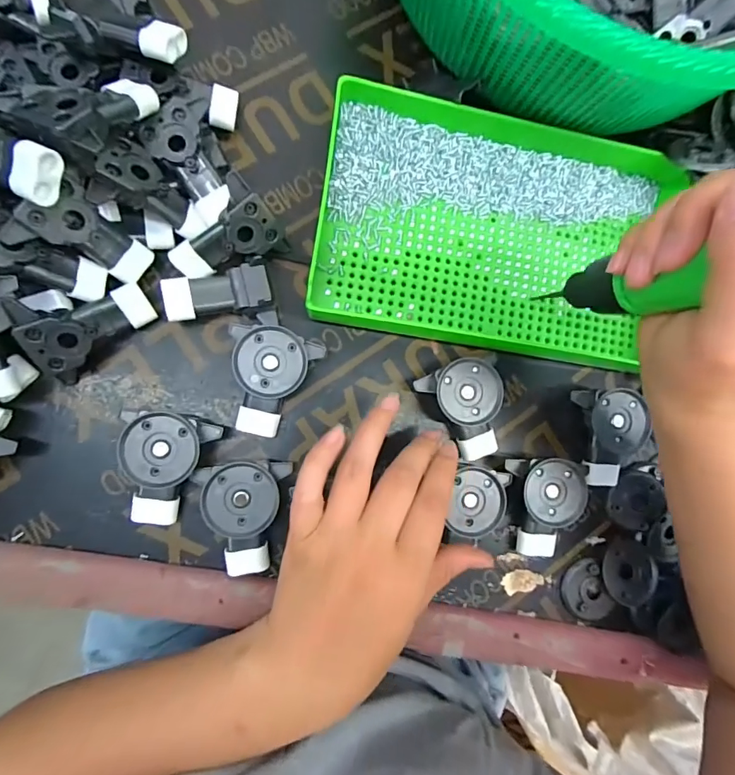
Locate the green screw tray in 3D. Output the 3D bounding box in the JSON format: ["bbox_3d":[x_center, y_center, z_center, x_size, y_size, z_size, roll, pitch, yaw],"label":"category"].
[{"bbox_3d":[0.083,-0.105,0.303,0.230,0.031,0.157,8,90,-7],"label":"green screw tray"}]

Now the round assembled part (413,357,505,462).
[{"bbox_3d":[0.068,0.012,0.290,0.045,0.029,0.066,-36,95,-5],"label":"round assembled part"}]

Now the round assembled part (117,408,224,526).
[{"bbox_3d":[-0.117,0.047,0.261,0.051,0.029,0.066,3,90,-7],"label":"round assembled part"}]

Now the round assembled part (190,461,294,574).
[{"bbox_3d":[-0.074,0.077,0.264,0.050,0.027,0.068,2,90,-7],"label":"round assembled part"}]

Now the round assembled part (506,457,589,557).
[{"bbox_3d":[0.113,0.078,0.290,0.051,0.024,0.066,17,89,-7],"label":"round assembled part"}]

